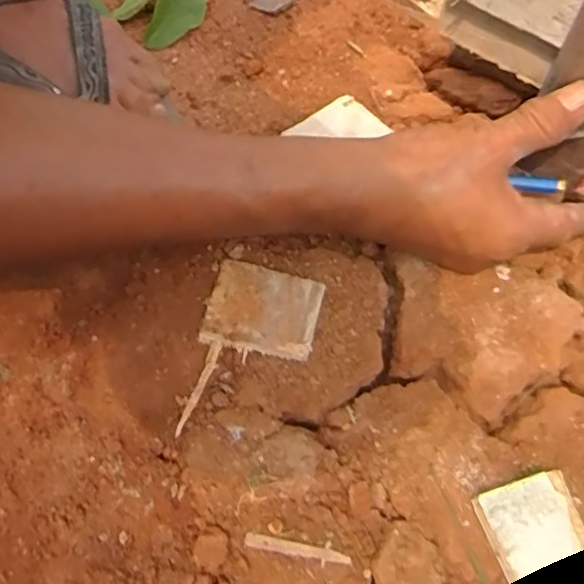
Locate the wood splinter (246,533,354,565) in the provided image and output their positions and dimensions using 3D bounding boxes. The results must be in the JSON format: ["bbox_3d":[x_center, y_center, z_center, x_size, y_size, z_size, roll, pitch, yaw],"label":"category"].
[{"bbox_3d":[0.002,0.112,0.264,0.046,0.004,0.006,9,64,3],"label":"wood splinter"}]

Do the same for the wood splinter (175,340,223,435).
[{"bbox_3d":[-0.046,0.047,0.302,0.006,0.004,0.051,17,65,7],"label":"wood splinter"}]

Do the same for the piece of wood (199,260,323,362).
[{"bbox_3d":[-0.016,0.010,0.324,0.059,0.009,0.048,12,64,5],"label":"piece of wood"}]

